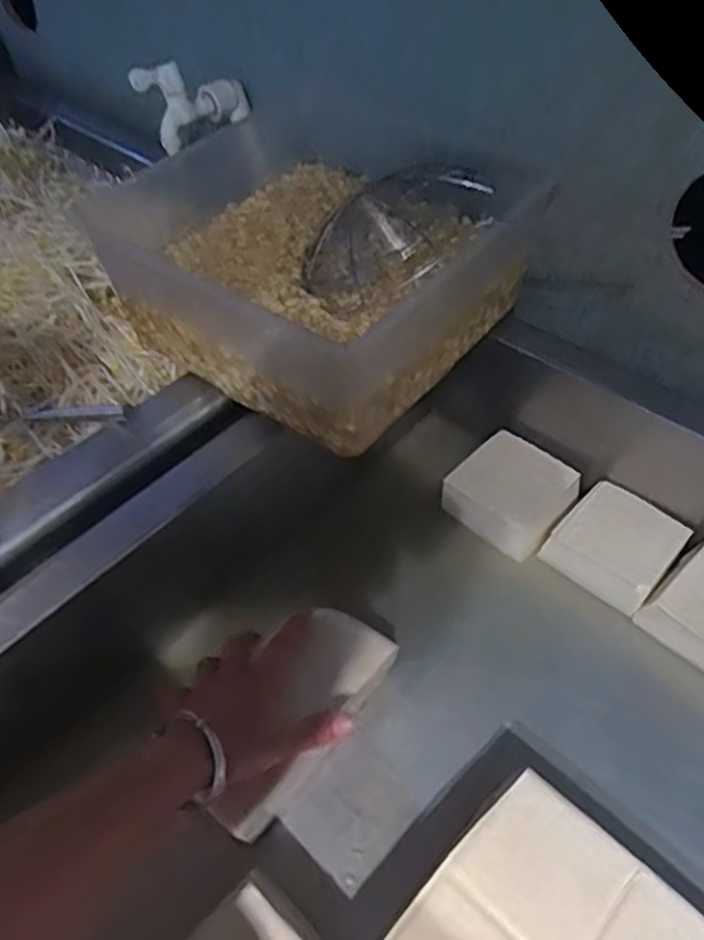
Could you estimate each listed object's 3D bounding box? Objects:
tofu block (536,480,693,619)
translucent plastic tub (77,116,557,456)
[{"bbox_3d":[0.243,0.074,0.661,0.106,0.053,0.097,35,59,27],"label":"tofu block"},{"bbox_3d":[-0.036,-0.173,0.635,0.315,0.154,0.250,31,57,25],"label":"translucent plastic tub"}]

